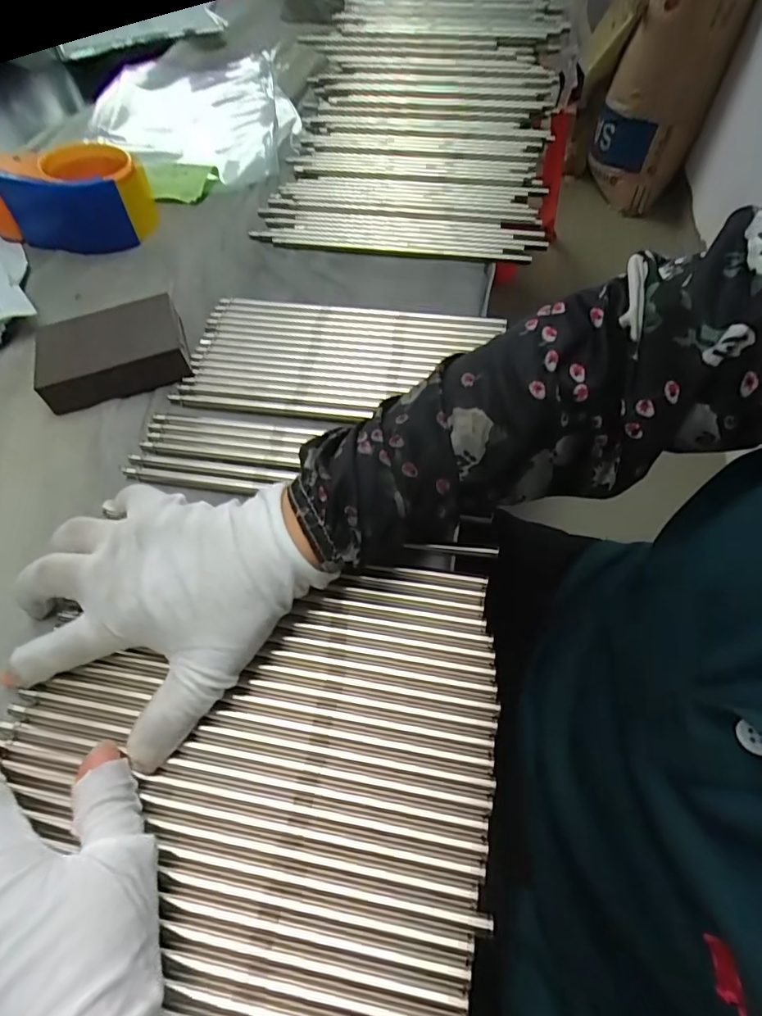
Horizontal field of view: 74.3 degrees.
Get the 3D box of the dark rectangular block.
[{"bbox_3d":[-0.192,-0.116,0.363,0.095,0.026,0.080,-17,58,-7],"label":"dark rectangular block"}]

